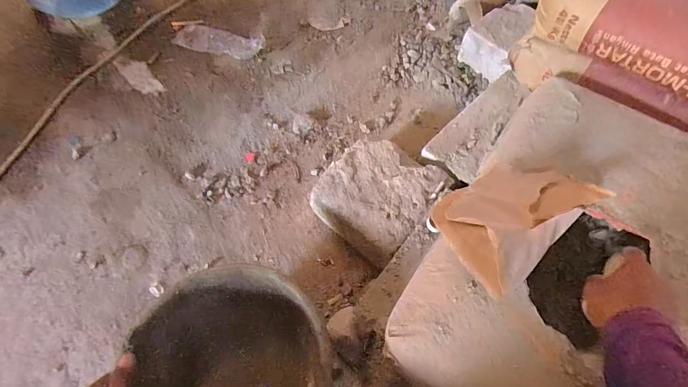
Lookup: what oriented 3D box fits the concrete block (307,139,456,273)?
[{"bbox_3d":[0.065,0.012,0.708,0.189,0.102,0.203,41,67,19],"label":"concrete block"}]

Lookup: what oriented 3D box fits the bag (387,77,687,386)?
[{"bbox_3d":[0.316,0.064,0.473,0.549,0.126,0.393,-29,66,-20],"label":"bag"}]

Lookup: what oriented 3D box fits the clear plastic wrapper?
[{"bbox_3d":[-0.322,-0.391,0.968,0.228,0.010,0.097,13,61,5],"label":"clear plastic wrapper"}]

